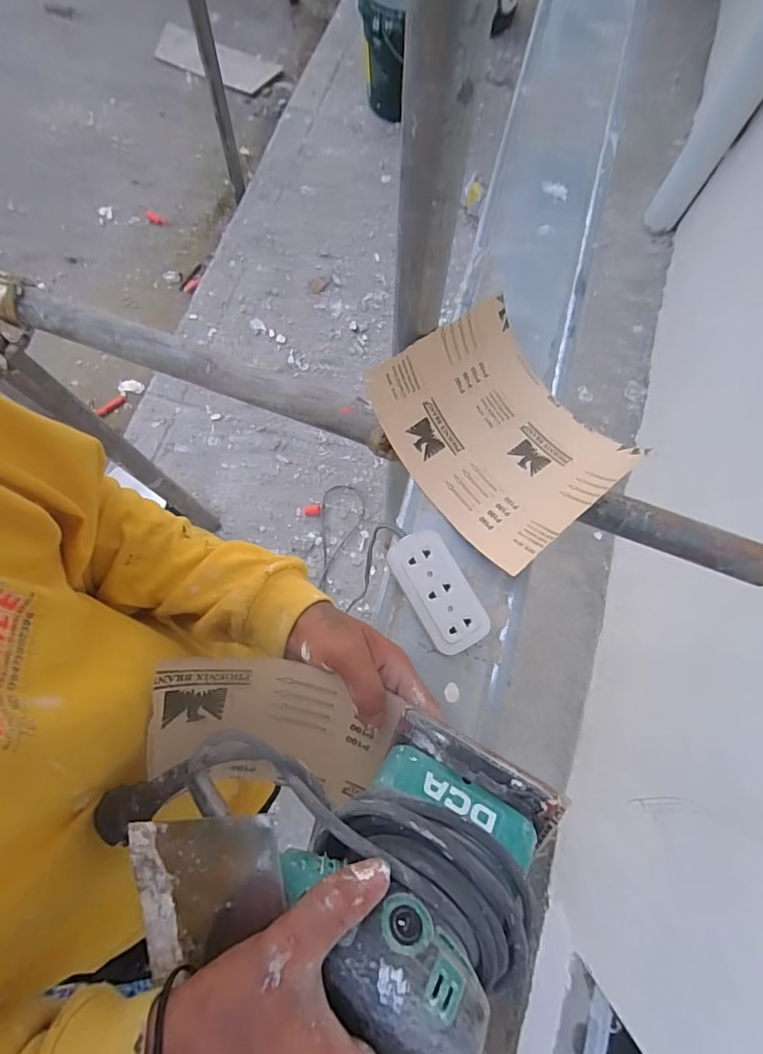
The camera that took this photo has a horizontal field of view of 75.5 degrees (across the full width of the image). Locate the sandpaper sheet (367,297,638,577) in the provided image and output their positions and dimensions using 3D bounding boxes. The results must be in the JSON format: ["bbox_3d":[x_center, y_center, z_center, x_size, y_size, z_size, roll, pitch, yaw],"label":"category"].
[{"bbox_3d":[0.116,-0.095,0.498,0.178,0.061,0.227,-38,79,-10],"label":"sandpaper sheet"}]

